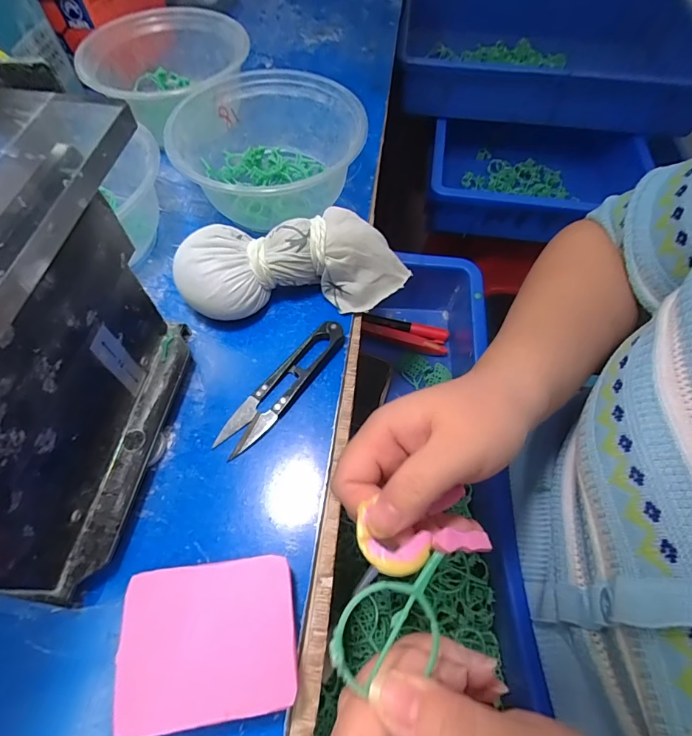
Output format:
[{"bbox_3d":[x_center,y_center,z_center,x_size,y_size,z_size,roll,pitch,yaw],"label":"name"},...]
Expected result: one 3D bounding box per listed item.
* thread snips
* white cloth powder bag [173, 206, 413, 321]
[{"bbox_3d":[-0.038,0.010,0.252,0.022,0.012,0.100,34,66,16],"label":"thread snips"},{"bbox_3d":[-0.030,-0.066,0.271,0.147,0.049,0.051,-10,62,-7],"label":"white cloth powder bag"}]

